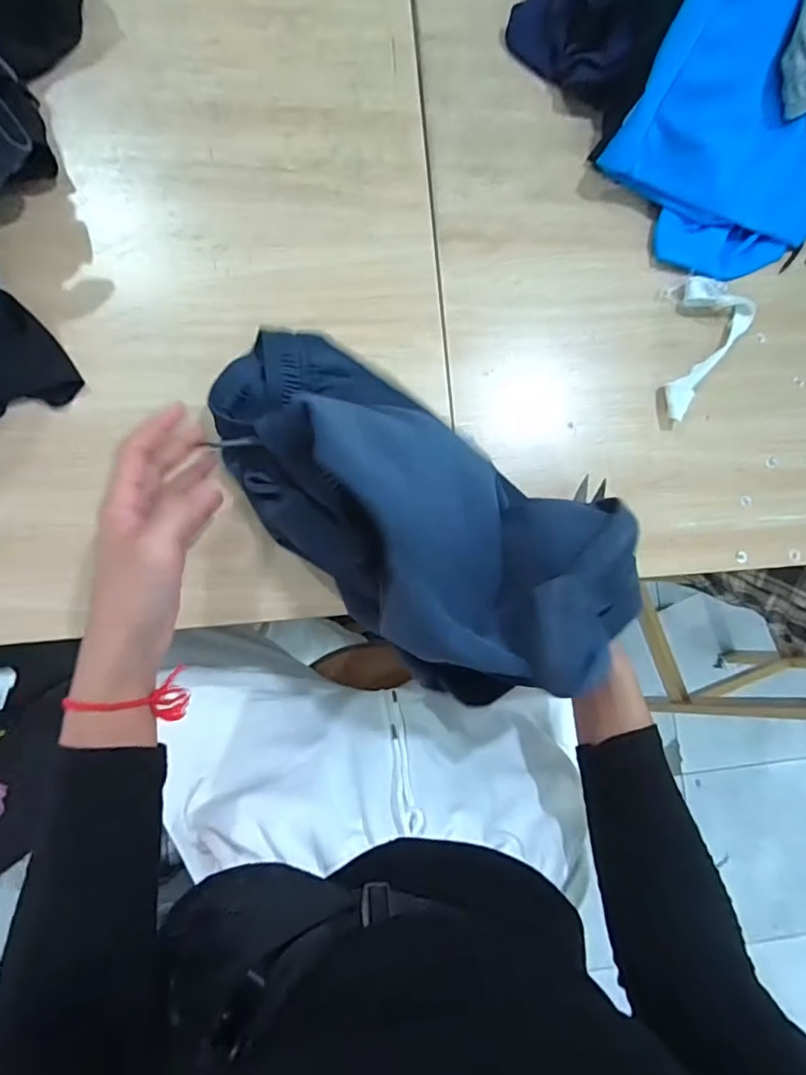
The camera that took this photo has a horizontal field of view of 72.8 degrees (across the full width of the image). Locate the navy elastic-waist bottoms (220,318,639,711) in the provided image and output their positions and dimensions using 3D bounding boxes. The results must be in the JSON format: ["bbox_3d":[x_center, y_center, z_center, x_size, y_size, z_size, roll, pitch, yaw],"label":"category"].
[{"bbox_3d":[0.001,-0.037,0.454,0.392,0.134,0.194,38,81,13],"label":"navy elastic-waist bottoms"}]

